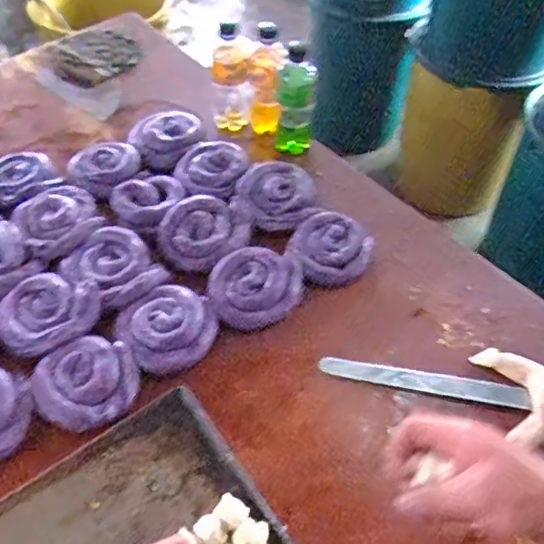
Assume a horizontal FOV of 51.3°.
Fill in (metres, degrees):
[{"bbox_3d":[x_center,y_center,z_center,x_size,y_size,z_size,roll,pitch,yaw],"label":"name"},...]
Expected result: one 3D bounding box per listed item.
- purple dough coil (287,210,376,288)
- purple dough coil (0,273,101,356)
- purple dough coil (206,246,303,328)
[{"bbox_3d":[0.073,-0.029,0.753,0.100,0.038,0.101,-1,51,1],"label":"purple dough coil"},{"bbox_3d":[-0.269,0.044,0.680,0.117,0.023,0.100,-26,55,-18],"label":"purple dough coil"},{"bbox_3d":[-0.021,0.022,0.714,0.115,0.041,0.105,4,52,4],"label":"purple dough coil"}]

